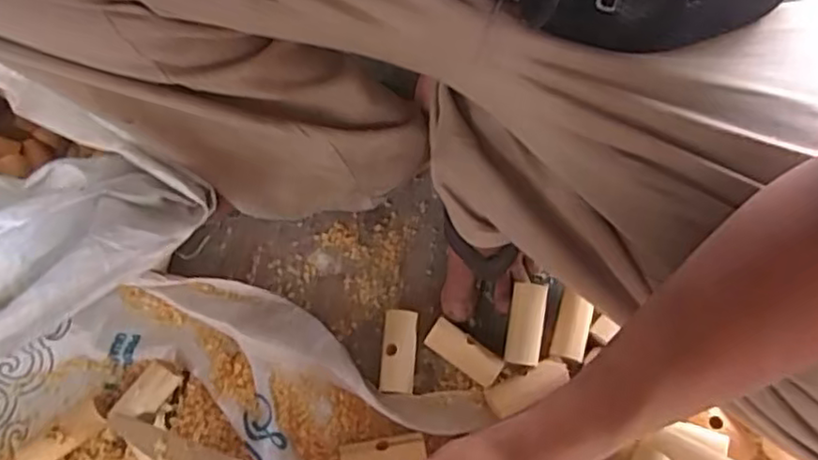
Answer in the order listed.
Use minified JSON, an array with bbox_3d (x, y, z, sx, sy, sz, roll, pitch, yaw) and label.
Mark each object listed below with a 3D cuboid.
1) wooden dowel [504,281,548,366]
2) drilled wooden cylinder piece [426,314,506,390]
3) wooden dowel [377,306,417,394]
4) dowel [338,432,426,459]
[{"bbox_3d":[0.108,0.086,0.610,0.032,0.024,0.072,9,72,2],"label":"wooden dowel"},{"bbox_3d":[0.051,0.115,0.620,0.074,0.023,0.029,36,72,10],"label":"drilled wooden cylinder piece"},{"bbox_3d":[-0.010,0.112,0.613,0.030,0.024,0.074,5,70,-1],"label":"wooden dowel"},{"bbox_3d":[-0.023,0.198,0.586,0.072,0.028,0.029,-13,71,-3],"label":"dowel"}]

